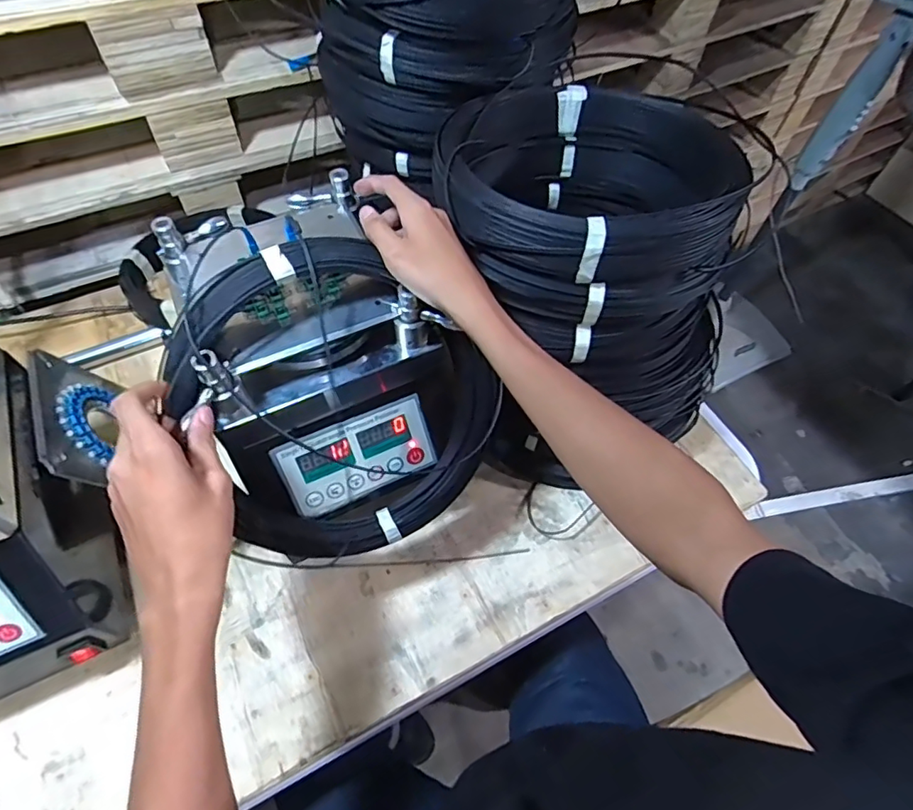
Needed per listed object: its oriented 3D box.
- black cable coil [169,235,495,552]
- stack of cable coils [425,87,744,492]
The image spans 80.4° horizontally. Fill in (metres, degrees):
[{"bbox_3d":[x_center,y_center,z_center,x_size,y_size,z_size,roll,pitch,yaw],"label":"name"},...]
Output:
[{"bbox_3d":[-0.095,-0.006,0.507,0.271,0.290,0.063,-25,19,-18],"label":"black cable coil"},{"bbox_3d":[0.128,-0.148,0.644,0.285,0.345,0.325,-12,60,-9],"label":"stack of cable coils"}]

